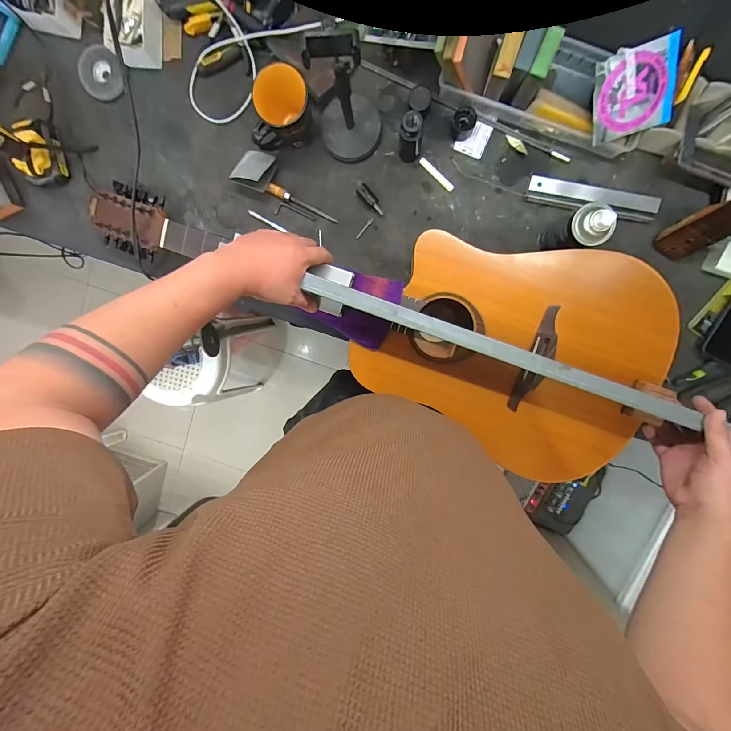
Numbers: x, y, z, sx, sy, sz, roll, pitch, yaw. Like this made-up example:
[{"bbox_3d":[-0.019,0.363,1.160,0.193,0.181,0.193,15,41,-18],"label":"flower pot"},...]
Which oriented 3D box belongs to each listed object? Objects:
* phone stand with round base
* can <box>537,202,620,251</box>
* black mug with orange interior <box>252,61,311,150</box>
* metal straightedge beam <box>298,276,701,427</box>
[{"bbox_3d":[-0.031,-0.416,0.503,0.103,0.217,0.096,0,98,3],"label":"phone stand with round base"},{"bbox_3d":[0.343,-0.217,0.547,0.061,0.146,0.066,-35,95,7],"label":"can"},{"bbox_3d":[-0.140,-0.427,0.562,0.108,0.107,0.077,-8,98,5],"label":"black mug with orange interior"},{"bbox_3d":[0.187,-0.023,0.475,0.577,0.016,0.026,20,99,2],"label":"metal straightedge beam"}]

